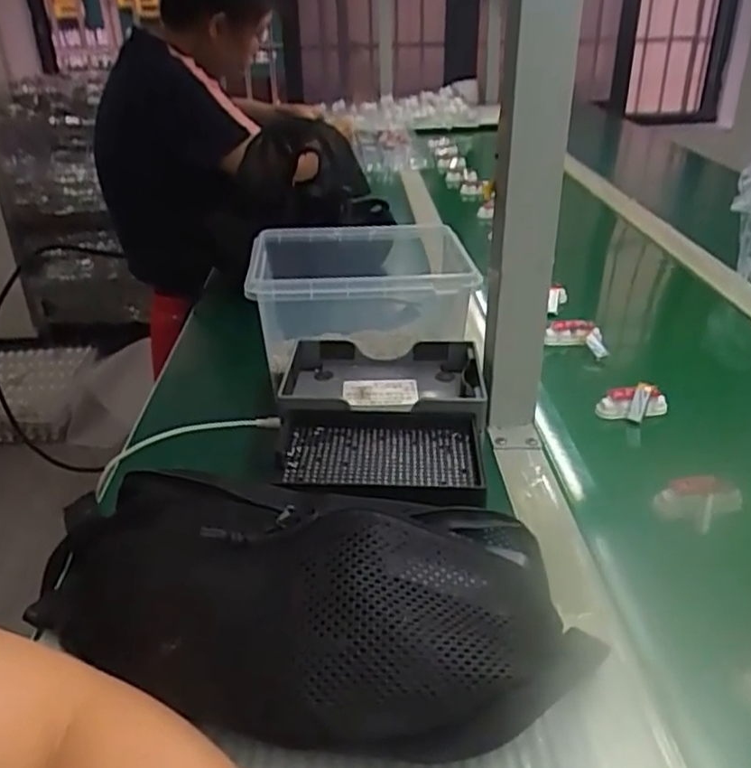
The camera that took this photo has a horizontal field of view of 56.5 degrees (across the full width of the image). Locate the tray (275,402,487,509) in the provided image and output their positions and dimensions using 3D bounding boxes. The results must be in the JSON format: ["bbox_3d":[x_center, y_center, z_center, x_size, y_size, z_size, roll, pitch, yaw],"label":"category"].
[{"bbox_3d":[-0.002,0.053,0.471,0.146,0.025,0.101,3,29,7],"label":"tray"}]

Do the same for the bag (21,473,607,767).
[{"bbox_3d":[-0.037,0.113,0.358,0.289,0.087,0.121,4,29,9],"label":"bag"}]

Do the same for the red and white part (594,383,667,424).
[{"bbox_3d":[0.227,0.014,0.608,0.061,0.036,0.018,-2,29,-2],"label":"red and white part"}]

